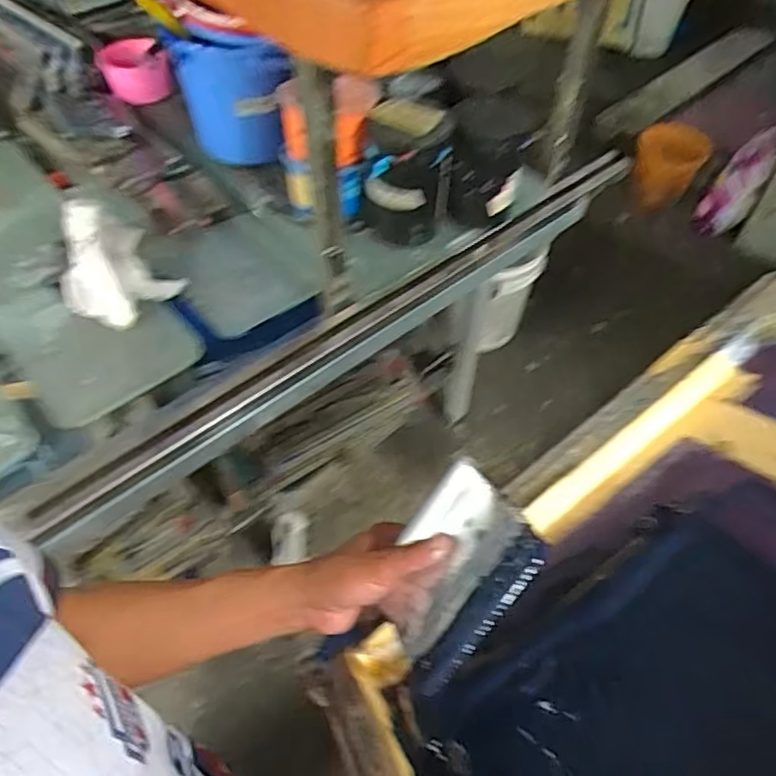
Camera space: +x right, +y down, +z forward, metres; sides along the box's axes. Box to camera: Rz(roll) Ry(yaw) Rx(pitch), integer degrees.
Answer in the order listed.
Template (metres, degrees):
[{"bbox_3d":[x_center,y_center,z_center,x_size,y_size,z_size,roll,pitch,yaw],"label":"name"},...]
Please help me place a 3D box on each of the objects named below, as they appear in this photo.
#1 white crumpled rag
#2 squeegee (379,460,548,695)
[{"bbox_3d":[-0.382,-0.177,0.826,0.138,0.084,0.183,-33,62,-25],"label":"white crumpled rag"},{"bbox_3d":[0.046,0.133,0.440,0.129,0.020,0.101,-53,41,10],"label":"squeegee"}]

